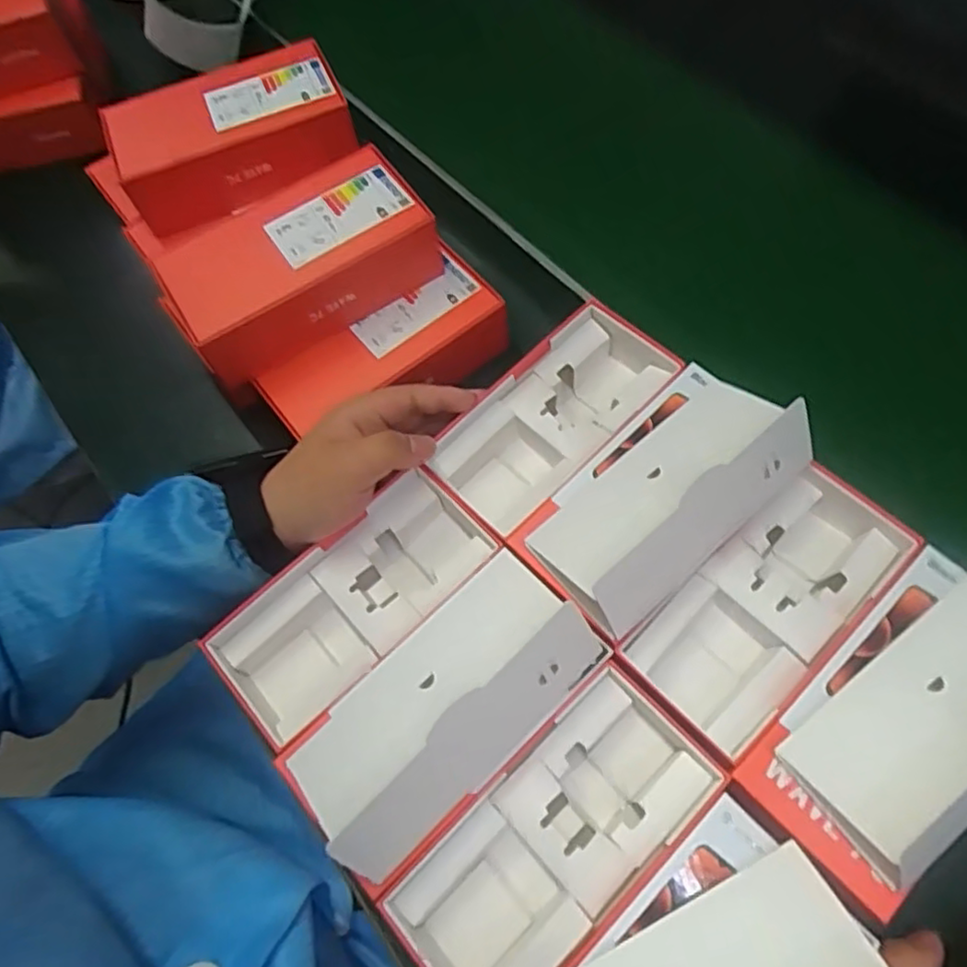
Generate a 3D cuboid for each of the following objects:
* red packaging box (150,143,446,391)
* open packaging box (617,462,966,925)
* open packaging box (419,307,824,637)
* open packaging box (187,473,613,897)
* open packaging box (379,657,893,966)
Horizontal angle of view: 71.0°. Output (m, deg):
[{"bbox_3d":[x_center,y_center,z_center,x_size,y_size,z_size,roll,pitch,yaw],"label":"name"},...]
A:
[{"bbox_3d":[-0.127,-0.152,0.476,0.179,0.055,0.088,-30,67,-11],"label":"red packaging box"},{"bbox_3d":[0.200,0.097,0.378,0.180,0.095,0.170,-39,69,-15],"label":"open packaging box"},{"bbox_3d":[0.080,-0.023,0.437,0.179,0.102,0.183,-38,68,-14],"label":"open packaging box"},{"bbox_3d":[-0.049,0.098,0.397,0.173,0.104,0.175,-41,69,-15],"label":"open packaging box"},{"bbox_3d":[0.066,0.220,0.339,0.181,0.092,0.177,-39,69,-15],"label":"open packaging box"}]

